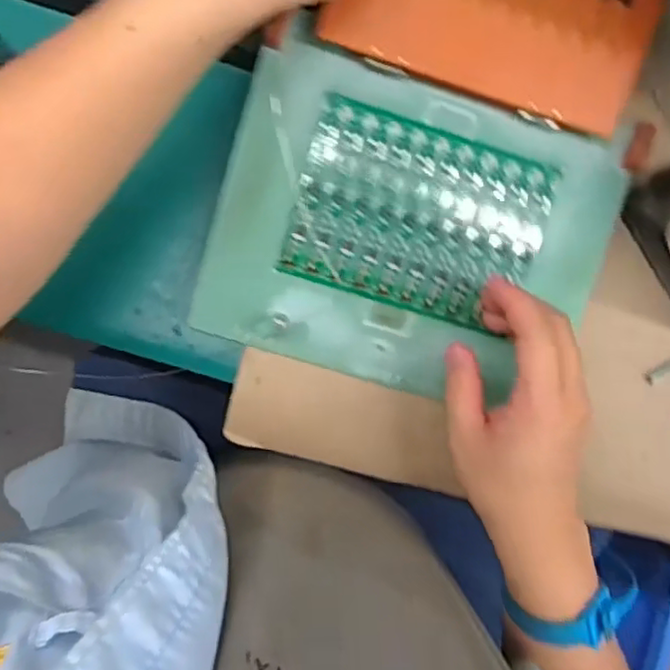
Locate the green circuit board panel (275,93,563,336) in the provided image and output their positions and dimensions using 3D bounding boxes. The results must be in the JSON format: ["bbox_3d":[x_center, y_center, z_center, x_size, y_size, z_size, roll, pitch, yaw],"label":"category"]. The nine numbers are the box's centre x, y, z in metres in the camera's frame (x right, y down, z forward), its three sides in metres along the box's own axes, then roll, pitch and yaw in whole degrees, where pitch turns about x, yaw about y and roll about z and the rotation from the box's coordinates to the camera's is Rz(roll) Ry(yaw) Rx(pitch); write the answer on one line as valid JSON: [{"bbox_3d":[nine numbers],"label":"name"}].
[{"bbox_3d":[0.058,-0.078,0.440,0.164,0.006,0.118,17,97,-5],"label":"green circuit board panel"}]

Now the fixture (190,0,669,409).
[{"bbox_3d":[0.081,-0.148,0.418,0.252,0.032,0.371,16,104,-5],"label":"fixture"}]

